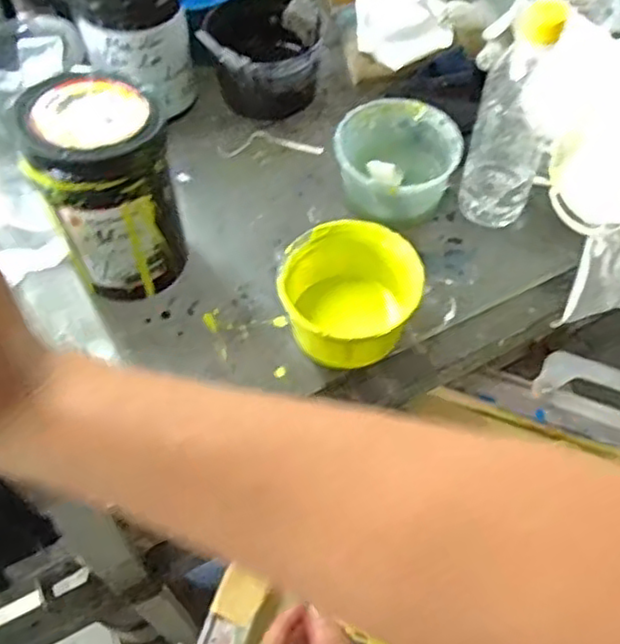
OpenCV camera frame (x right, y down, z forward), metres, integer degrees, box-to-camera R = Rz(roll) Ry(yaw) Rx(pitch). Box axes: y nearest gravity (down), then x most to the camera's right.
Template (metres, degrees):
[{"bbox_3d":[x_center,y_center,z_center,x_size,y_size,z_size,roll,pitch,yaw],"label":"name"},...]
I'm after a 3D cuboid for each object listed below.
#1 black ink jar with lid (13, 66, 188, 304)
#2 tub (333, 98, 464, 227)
[{"bbox_3d":[-0.163,-0.101,0.569,0.103,0.175,0.100,2,58,-3],"label":"black ink jar with lid"},{"bbox_3d":[0.079,-0.154,0.662,0.112,0.060,0.112,2,58,-3],"label":"tub"}]

